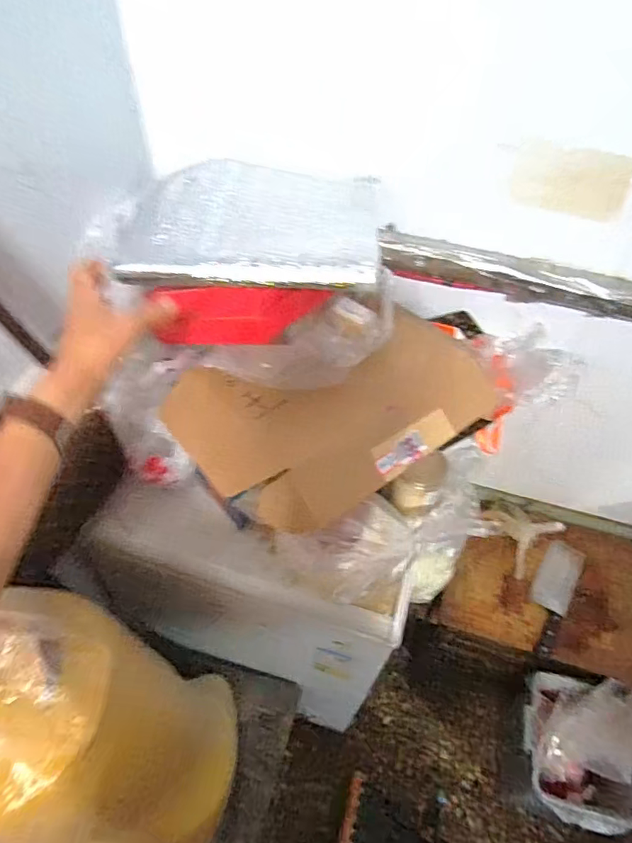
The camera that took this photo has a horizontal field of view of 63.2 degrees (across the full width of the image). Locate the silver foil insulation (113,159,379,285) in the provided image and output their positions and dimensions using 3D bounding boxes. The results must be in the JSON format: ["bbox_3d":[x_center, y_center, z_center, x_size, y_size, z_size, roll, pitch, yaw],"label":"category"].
[{"bbox_3d":[-0.080,-0.277,0.710,0.320,0.040,0.245,1,51,-2],"label":"silver foil insulation"}]

